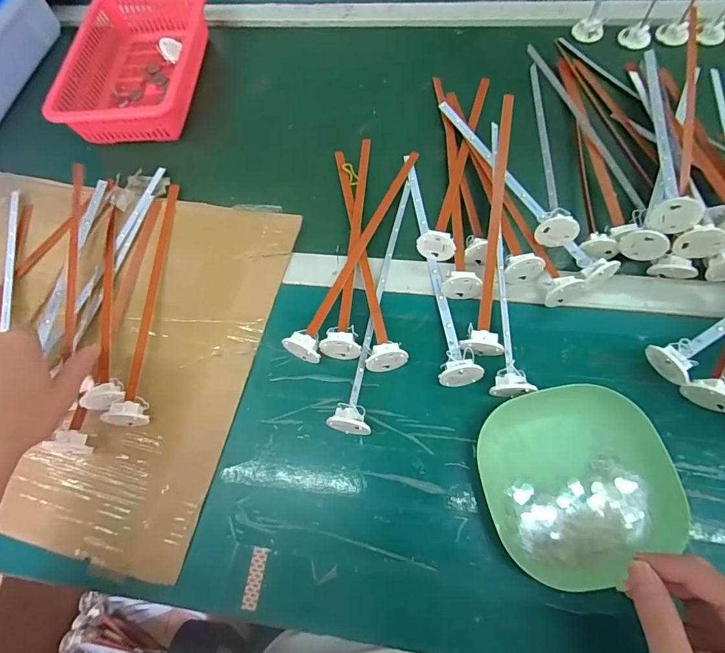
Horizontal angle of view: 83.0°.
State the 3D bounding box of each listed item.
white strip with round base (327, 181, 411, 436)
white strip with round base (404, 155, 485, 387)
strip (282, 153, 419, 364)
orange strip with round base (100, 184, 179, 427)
[{"bbox_3d":[0.015,-0.038,0.410,0.033,0.033,0.285,8,68,8],"label":"white strip with round base"},{"bbox_3d":[0.078,-0.078,0.421,0.035,0.036,0.279,-6,67,3],"label":"white strip with round base"},{"bbox_3d":[0.004,-0.089,0.434,0.032,0.033,0.285,23,71,14],"label":"strip"},{"bbox_3d":[-0.222,-0.044,0.429,0.030,0.030,0.290,-5,67,3],"label":"orange strip with round base"}]

